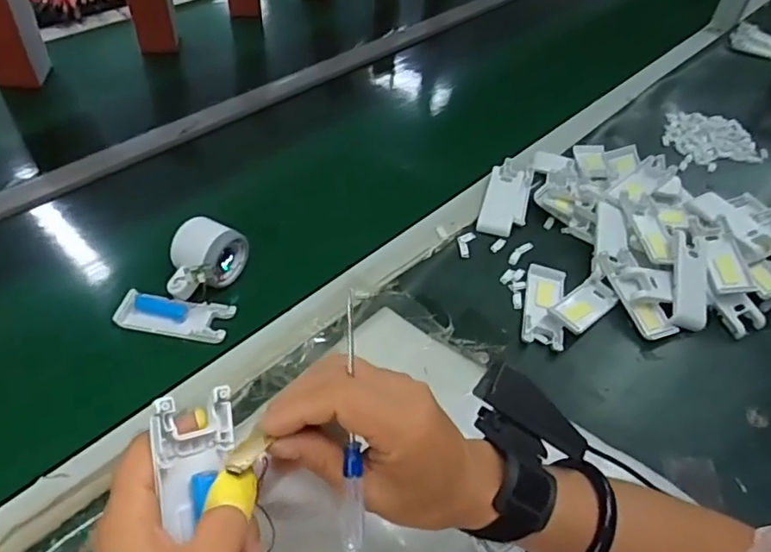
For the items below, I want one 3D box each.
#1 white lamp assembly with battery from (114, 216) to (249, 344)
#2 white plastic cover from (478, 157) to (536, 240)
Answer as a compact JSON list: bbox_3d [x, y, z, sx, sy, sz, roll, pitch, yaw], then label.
[{"bbox_3d":[-0.193,-0.002,0.545,0.102,0.046,0.104,9,48,1],"label":"white lamp assembly with battery"},{"bbox_3d":[0.149,-0.096,0.698,0.051,0.022,0.126,16,49,8],"label":"white plastic cover"}]

